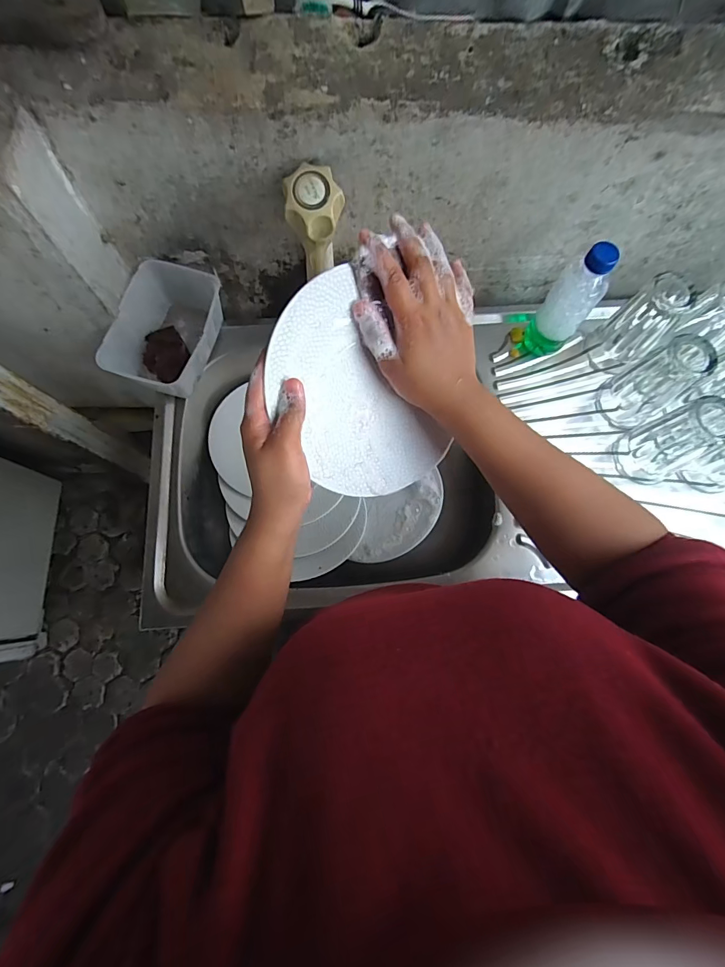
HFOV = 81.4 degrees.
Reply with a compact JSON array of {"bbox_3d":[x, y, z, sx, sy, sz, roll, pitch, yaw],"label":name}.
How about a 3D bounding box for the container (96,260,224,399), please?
[{"bbox_3d":[-0.262,-0.204,0.572,0.108,0.069,0.154,15,76,3],"label":"container"}]

